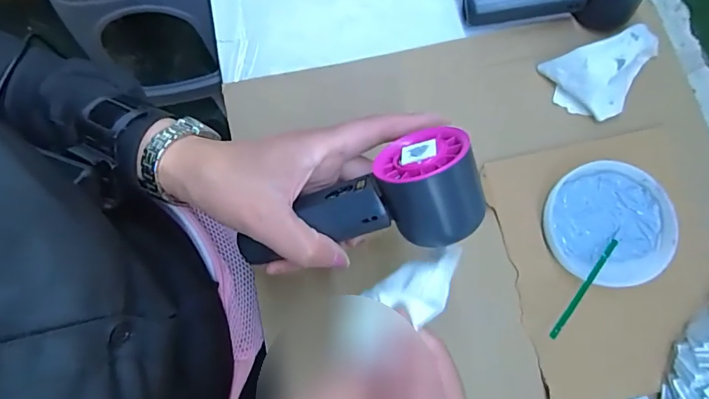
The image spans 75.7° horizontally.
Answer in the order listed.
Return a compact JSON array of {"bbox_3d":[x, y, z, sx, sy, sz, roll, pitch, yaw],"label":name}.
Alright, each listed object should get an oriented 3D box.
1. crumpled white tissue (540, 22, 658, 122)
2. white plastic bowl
[{"bbox_3d":[0.225,-0.112,0.399,0.102,0.040,0.071,-15,77,-4],"label":"crumpled white tissue"},{"bbox_3d":[0.207,0.020,0.375,0.095,0.018,0.098,0,76,-1],"label":"white plastic bowl"}]

